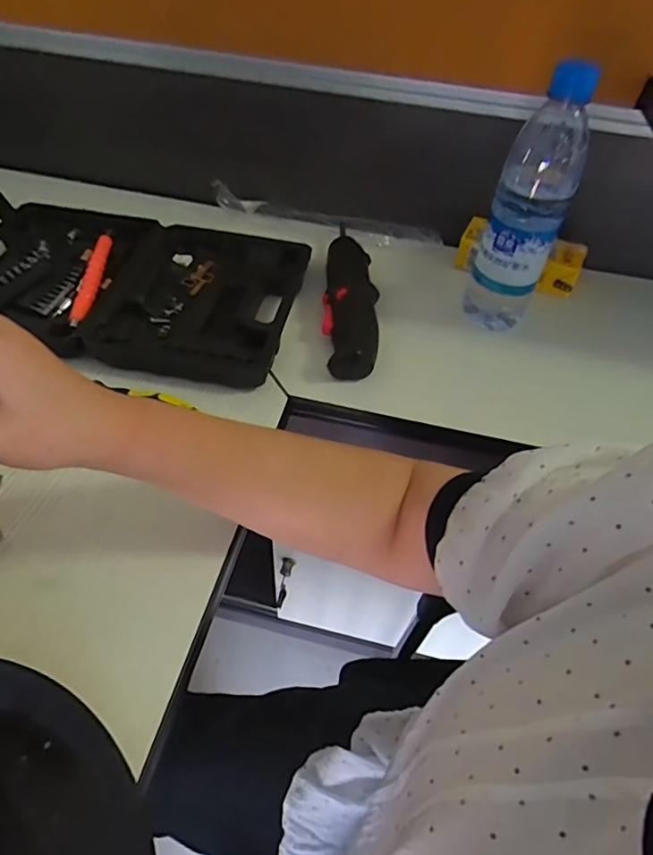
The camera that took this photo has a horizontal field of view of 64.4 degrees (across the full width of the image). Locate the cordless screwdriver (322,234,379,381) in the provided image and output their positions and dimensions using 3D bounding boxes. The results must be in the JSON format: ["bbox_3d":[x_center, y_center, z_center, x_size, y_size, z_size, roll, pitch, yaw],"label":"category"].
[{"bbox_3d":[0.024,-0.127,0.512,0.051,0.036,0.188,5,50,0],"label":"cordless screwdriver"}]

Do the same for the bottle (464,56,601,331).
[{"bbox_3d":[0.174,-0.186,0.458,0.067,0.214,0.057,20,51,12],"label":"bottle"}]

